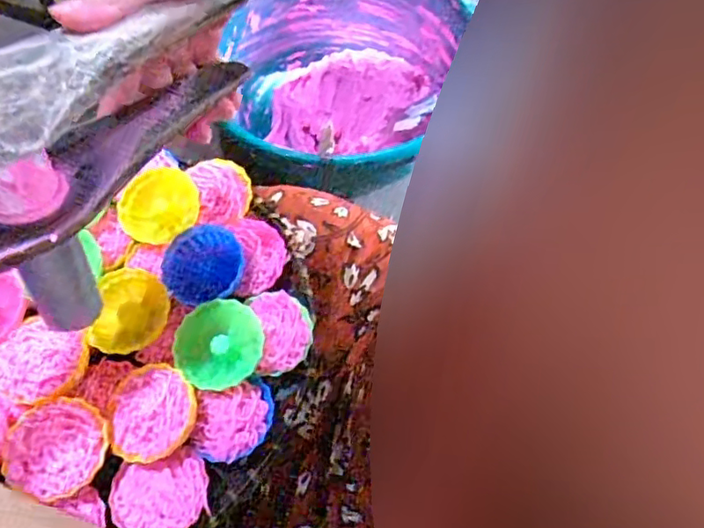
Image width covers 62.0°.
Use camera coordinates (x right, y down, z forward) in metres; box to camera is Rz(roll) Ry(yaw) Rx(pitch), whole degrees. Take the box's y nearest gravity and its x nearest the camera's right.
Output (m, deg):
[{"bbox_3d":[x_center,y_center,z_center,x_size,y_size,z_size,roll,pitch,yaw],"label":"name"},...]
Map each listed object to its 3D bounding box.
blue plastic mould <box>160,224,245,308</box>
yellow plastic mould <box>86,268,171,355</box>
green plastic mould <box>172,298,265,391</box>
[{"bbox_3d":[-0.110,0.000,0.430,0.060,0.018,0.059,1,65,-2],"label":"blue plastic mould"},{"bbox_3d":[-0.161,0.033,0.420,0.061,0.015,0.061,0,85,3],"label":"yellow plastic mould"},{"bbox_3d":[-0.093,0.055,0.405,0.053,0.022,0.061,41,70,15],"label":"green plastic mould"}]

